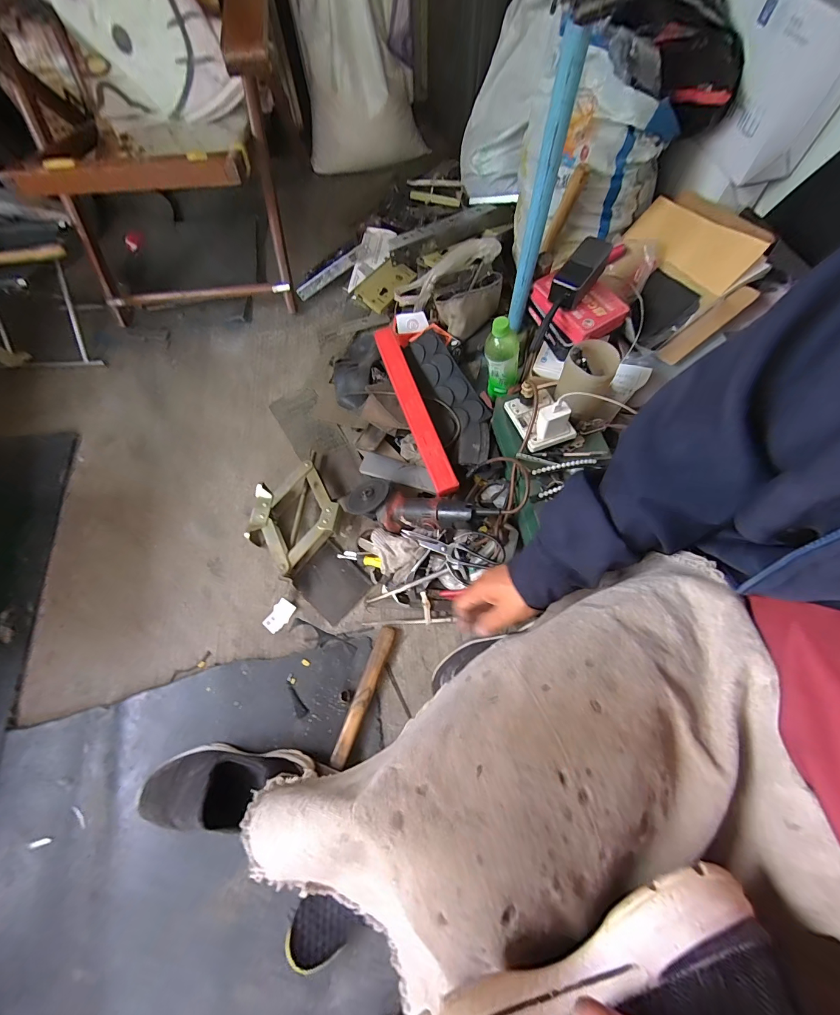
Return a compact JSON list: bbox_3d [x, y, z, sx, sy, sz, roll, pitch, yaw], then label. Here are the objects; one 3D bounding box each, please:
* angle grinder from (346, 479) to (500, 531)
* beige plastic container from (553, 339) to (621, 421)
[{"bbox_3d":[0.000,-0.001,0.715,0.300,0.070,0.096,7,64,28],"label":"angle grinder"},{"bbox_3d":[0.278,-0.215,0.637,0.079,0.097,0.078,25,69,11],"label":"beige plastic container"}]

